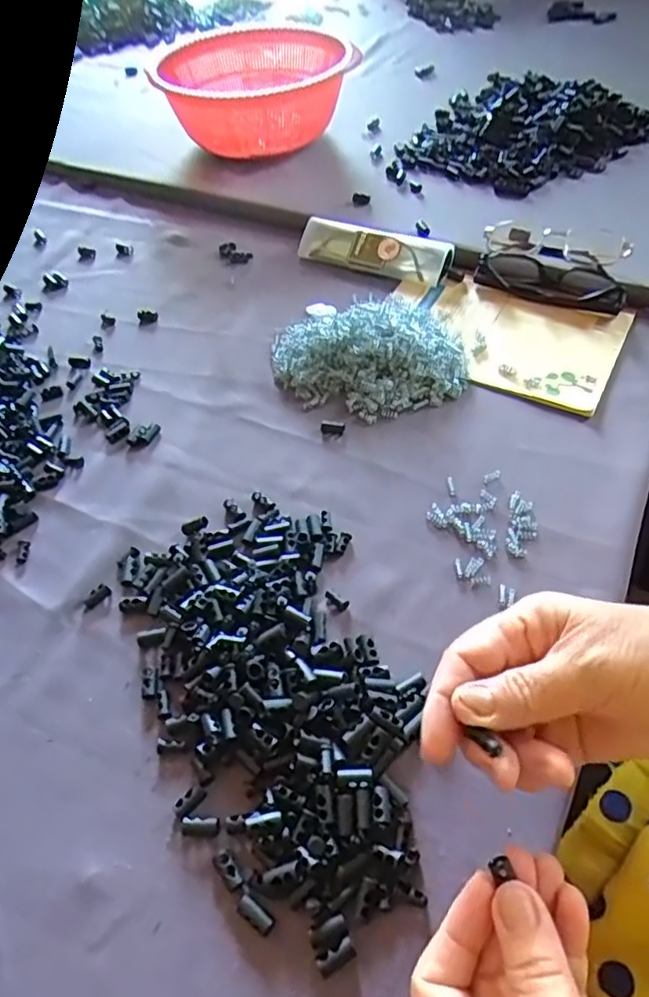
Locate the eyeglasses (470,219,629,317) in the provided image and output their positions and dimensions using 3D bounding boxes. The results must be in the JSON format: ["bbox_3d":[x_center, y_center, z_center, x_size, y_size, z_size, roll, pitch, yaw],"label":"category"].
[{"bbox_3d":[0.207,-0.216,0.564,0.133,0.035,0.082,17,56,18],"label":"eyeglasses"}]

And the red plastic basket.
[{"bbox_3d":[-0.081,-0.501,0.770,0.218,0.100,0.187,-6,52,1],"label":"red plastic basket"}]

